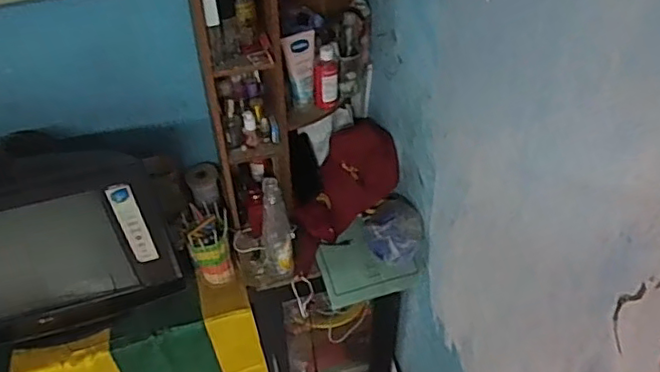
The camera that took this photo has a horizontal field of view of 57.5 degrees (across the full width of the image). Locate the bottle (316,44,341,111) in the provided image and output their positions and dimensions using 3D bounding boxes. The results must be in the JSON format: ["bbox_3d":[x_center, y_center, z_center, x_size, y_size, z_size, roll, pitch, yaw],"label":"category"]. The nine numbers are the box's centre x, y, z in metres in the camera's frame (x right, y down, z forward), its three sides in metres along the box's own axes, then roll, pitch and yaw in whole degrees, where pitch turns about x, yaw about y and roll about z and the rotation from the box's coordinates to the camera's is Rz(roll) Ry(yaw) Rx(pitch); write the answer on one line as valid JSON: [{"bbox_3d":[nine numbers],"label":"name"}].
[{"bbox_3d":[-0.008,-0.230,1.321,0.054,0.136,0.039,-1,44,0],"label":"bottle"}]

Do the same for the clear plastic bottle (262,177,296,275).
[{"bbox_3d":[-0.116,0.095,1.316,0.065,0.235,0.067,-9,45,-7],"label":"clear plastic bottle"}]

